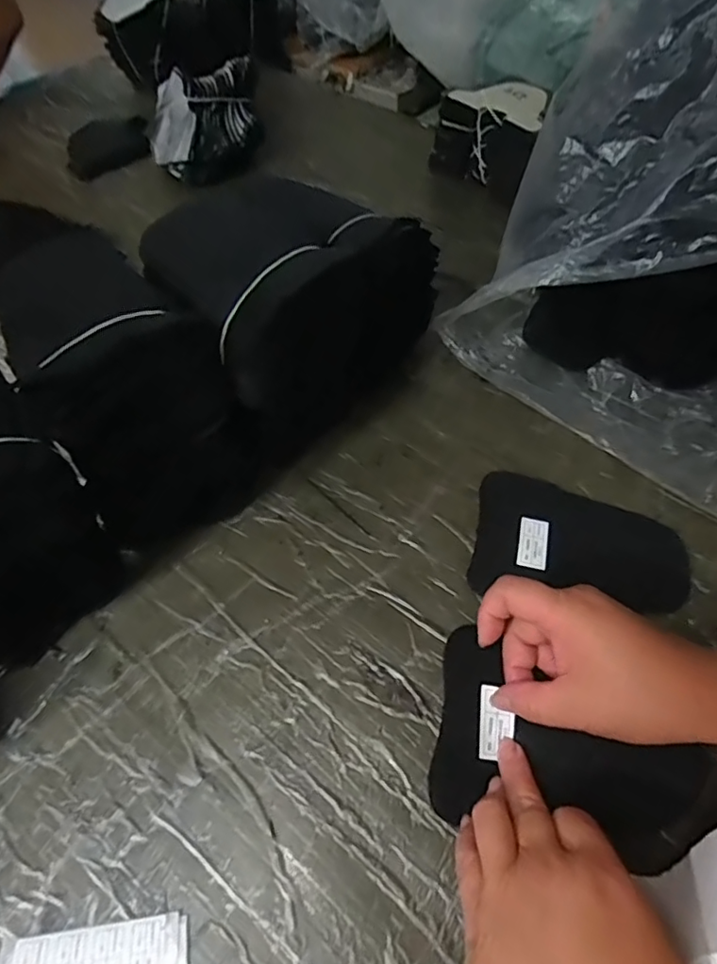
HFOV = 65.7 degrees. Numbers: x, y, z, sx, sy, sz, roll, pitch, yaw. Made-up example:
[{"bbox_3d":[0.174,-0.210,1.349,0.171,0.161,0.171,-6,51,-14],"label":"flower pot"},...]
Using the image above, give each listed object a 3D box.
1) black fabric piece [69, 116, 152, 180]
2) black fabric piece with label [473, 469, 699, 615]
[{"bbox_3d":[-0.342,-0.463,0.763,0.107,0.022,0.132,-13,56,-8],"label":"black fabric piece"},{"bbox_3d":[0.169,0.044,0.424,0.154,0.010,0.099,11,57,8],"label":"black fabric piece with label"}]

